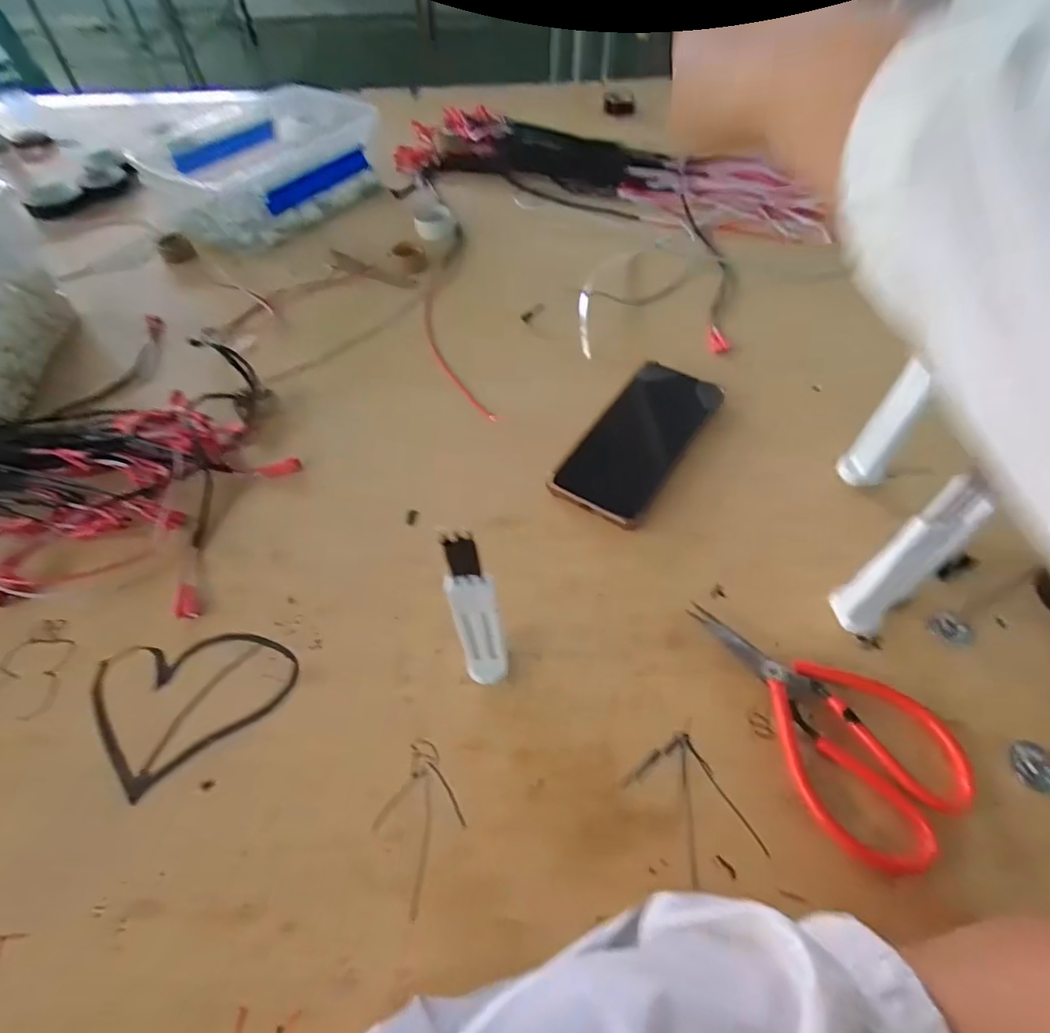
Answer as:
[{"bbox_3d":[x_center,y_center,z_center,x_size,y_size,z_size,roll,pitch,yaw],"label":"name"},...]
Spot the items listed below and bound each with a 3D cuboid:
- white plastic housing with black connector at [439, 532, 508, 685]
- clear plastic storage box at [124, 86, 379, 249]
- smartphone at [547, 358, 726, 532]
[{"bbox_3d":[-0.024,0.053,0.283,0.023,0.133,0.018,-10,54,-6],"label":"white plastic housing with black connector"},{"bbox_3d":[-0.312,-0.410,0.674,0.194,0.064,0.226,38,63,25],"label":"clear plastic storage box"},{"bbox_3d":[0.088,-0.061,0.436,0.076,0.019,0.157,30,60,21],"label":"smartphone"}]

